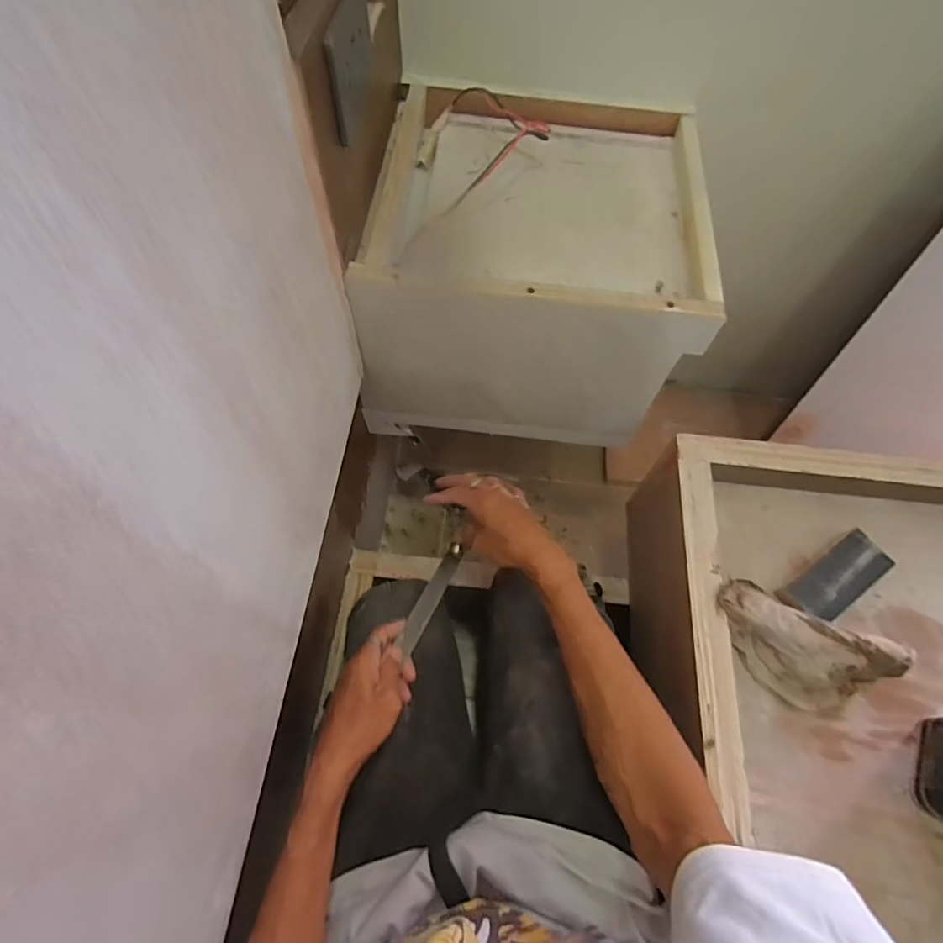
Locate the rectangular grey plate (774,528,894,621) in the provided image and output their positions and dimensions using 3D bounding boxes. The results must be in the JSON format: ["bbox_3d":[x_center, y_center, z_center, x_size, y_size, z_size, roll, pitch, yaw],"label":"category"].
[{"bbox_3d":[0.388,0.113,0.554,0.127,0.022,0.052,-31,68,-16],"label":"rectangular grey plate"}]

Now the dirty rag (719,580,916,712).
[{"bbox_3d":[0.315,0.167,0.509,0.168,0.058,0.088,35,67,15],"label":"dirty rag"}]

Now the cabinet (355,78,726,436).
[{"bbox_3d":[0.071,-0.251,0.663,0.353,0.228,0.342,7,63,2],"label":"cabinet"}]

